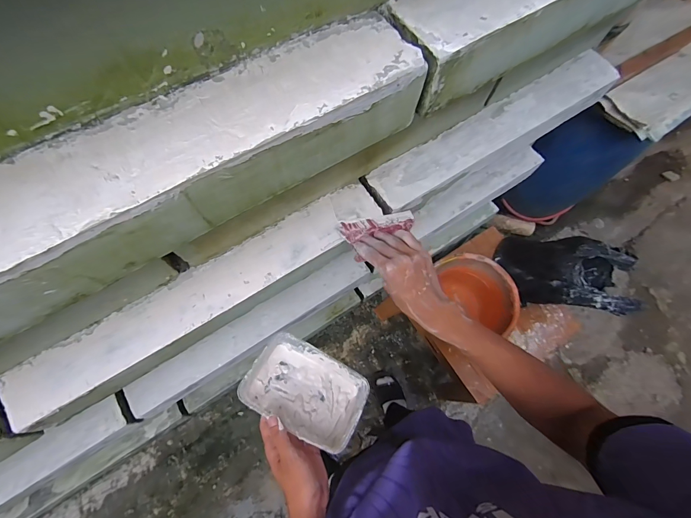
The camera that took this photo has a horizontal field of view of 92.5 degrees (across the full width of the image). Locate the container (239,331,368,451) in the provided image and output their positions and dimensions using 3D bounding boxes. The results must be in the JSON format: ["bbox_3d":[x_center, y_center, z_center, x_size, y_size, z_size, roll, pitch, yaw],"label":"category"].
[{"bbox_3d":[-0.058,0.198,0.503,0.170,0.044,0.112,26,69,9],"label":"container"}]

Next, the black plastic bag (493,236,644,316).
[{"bbox_3d":[0.655,0.039,1.020,0.315,0.316,0.150,31,70,10],"label":"black plastic bag"}]

